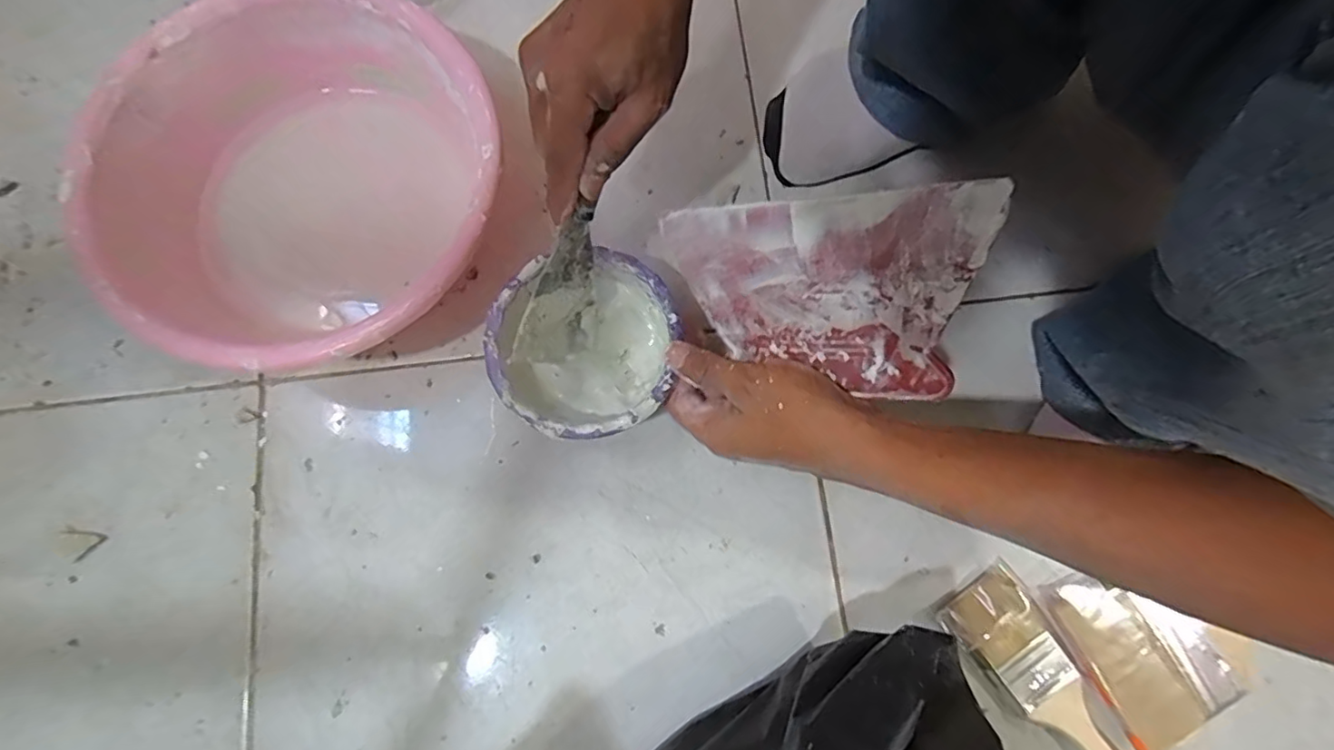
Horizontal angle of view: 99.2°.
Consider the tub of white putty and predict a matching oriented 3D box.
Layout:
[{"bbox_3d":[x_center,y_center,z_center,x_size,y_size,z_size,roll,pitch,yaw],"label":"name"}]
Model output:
[{"bbox_3d":[-0.055,-0.016,0.393,0.123,0.047,0.121,0,77,0],"label":"tub of white putty"}]

